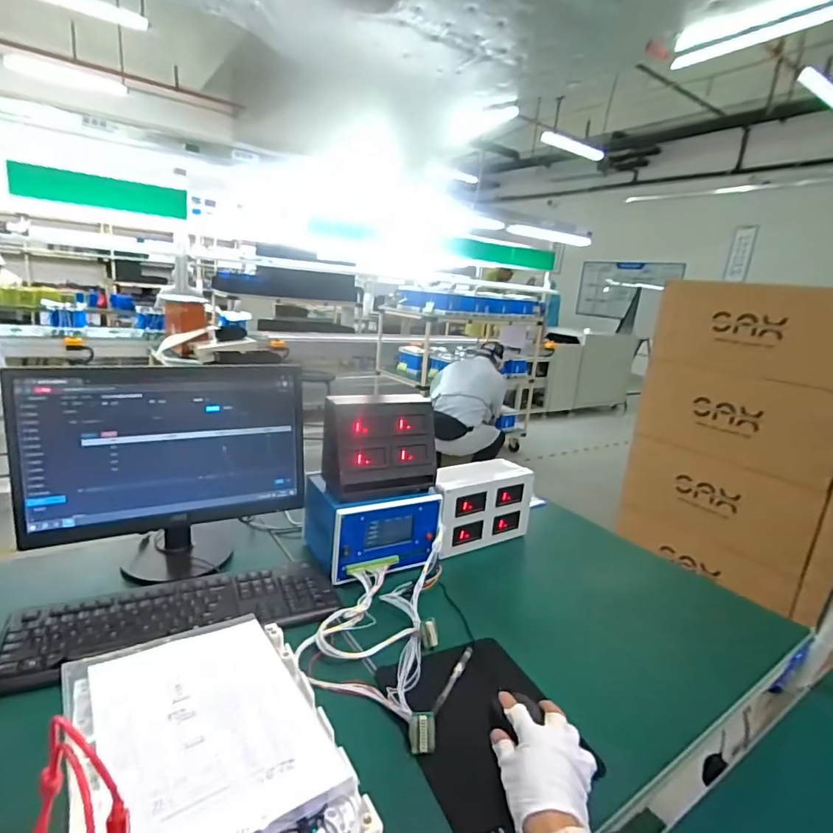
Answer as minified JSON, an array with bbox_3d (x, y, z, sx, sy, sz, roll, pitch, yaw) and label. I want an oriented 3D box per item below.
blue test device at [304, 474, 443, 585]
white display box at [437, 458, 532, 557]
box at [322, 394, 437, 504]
[{"bbox_3d":[-0.084,0.195,0.945,0.215,0.133,0.181,-3,17,-29],"label":"blue test device"},{"bbox_3d":[0.128,0.181,1.047,0.252,0.167,0.095,-6,18,-36],"label":"white display box"},{"bbox_3d":[-0.067,0.050,0.901,0.206,0.171,0.092,-2,17,-26],"label":"box"}]

